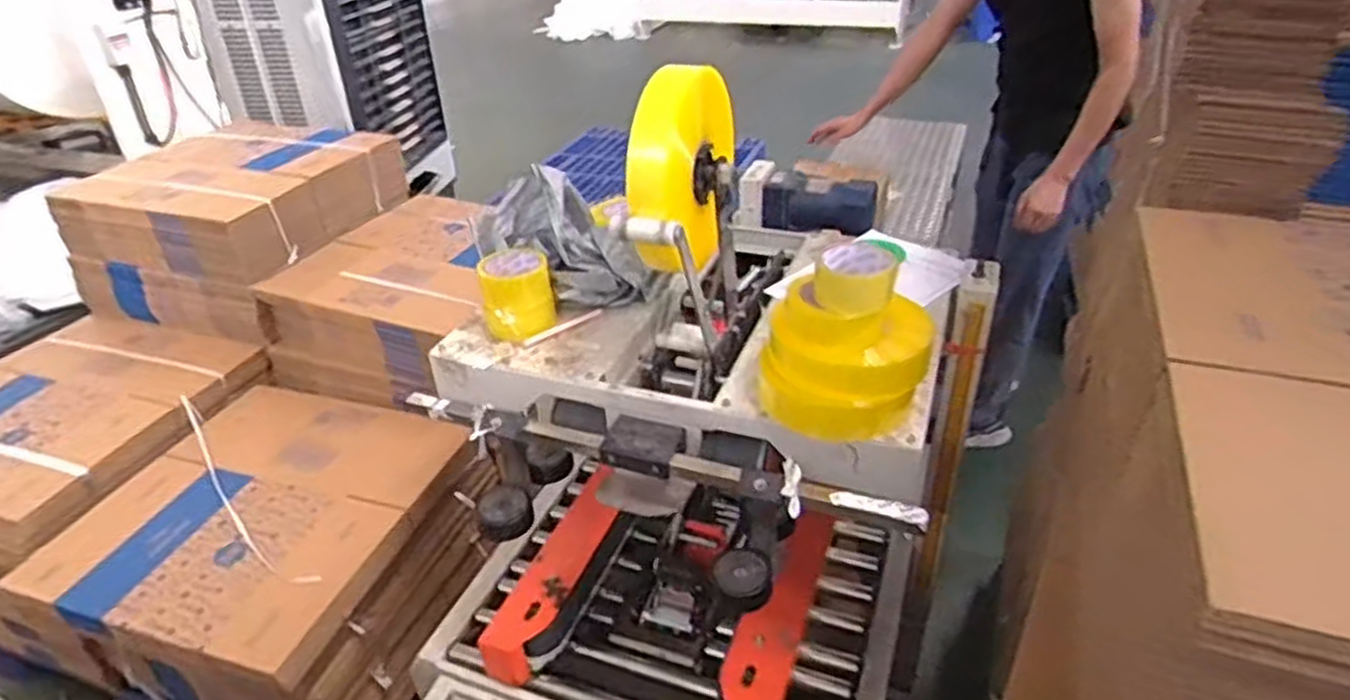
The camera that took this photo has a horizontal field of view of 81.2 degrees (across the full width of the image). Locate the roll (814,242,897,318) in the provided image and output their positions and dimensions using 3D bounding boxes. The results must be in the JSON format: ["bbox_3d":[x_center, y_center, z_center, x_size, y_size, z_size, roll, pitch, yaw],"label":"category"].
[{"bbox_3d":[0.212,-0.082,0.929,0.087,0.062,0.087,-2,33,1],"label":"roll"}]

